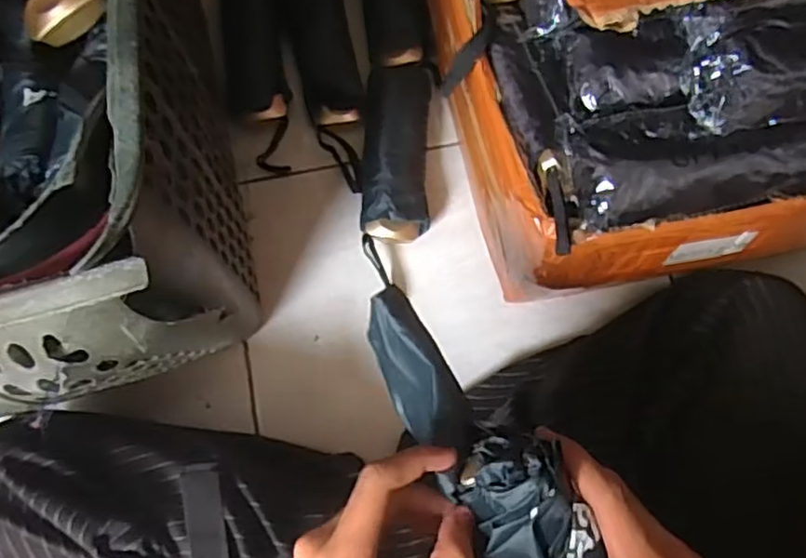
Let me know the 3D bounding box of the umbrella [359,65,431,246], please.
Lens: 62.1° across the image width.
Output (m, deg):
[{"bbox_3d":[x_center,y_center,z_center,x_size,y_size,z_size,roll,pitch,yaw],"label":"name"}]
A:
[{"bbox_3d":[-0.006,-0.125,0.632,0.061,0.040,0.172,1,74,2],"label":"umbrella"}]

